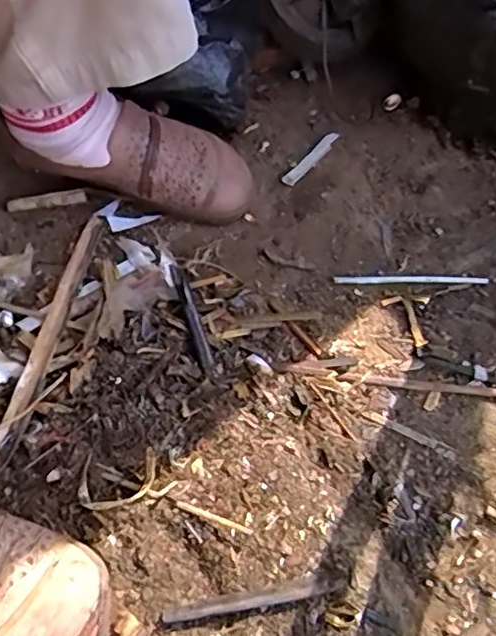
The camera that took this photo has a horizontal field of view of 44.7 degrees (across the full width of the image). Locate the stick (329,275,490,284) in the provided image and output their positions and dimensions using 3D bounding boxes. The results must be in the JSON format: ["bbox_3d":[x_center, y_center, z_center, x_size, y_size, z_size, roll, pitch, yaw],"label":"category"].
[{"bbox_3d":[0.133,-0.032,0.495,0.123,0.004,0.007,0,60,6],"label":"stick"}]

